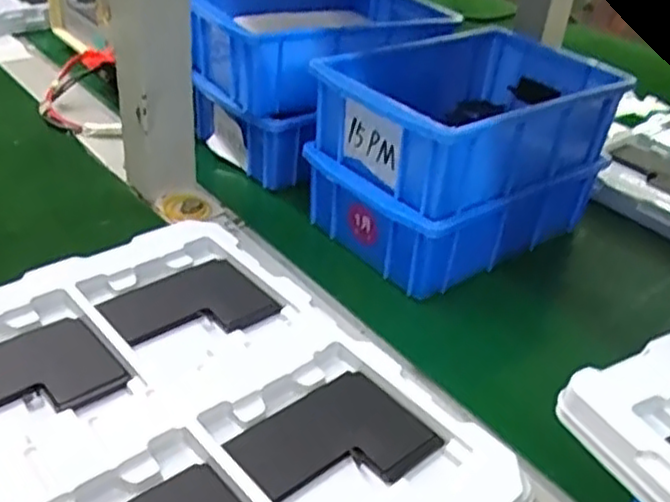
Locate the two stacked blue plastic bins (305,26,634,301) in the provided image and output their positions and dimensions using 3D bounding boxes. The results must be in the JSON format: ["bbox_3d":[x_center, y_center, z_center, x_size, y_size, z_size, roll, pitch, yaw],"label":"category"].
[{"bbox_3d":[0.092,-0.080,0.513,0.202,0.107,0.136,-21,42,-34],"label":"two stacked blue plastic bins"}]

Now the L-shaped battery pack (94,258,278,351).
[{"bbox_3d":[-0.086,0.034,0.420,0.087,0.005,0.069,-23,43,-36],"label":"L-shaped battery pack"}]

